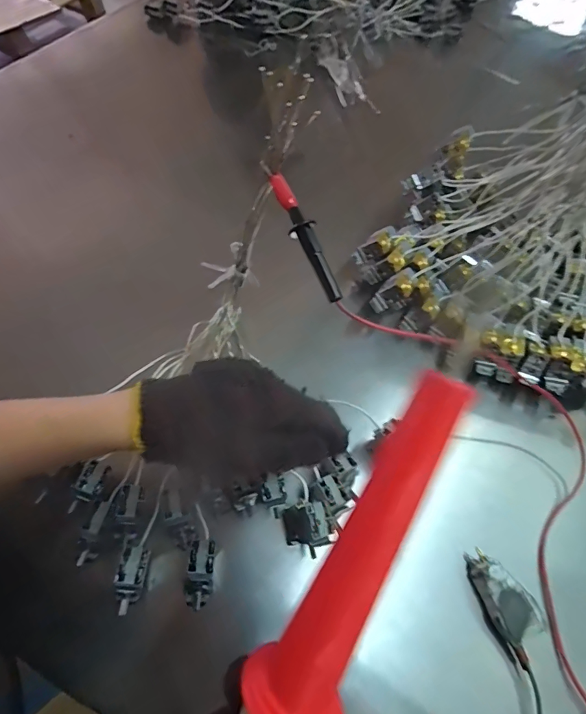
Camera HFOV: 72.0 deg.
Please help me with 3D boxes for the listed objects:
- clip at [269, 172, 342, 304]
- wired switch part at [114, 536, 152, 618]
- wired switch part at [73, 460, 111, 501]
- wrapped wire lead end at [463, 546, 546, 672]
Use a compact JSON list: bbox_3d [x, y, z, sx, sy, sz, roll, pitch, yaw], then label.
[{"bbox_3d":[0.010,-0.106,0.356,0.022,0.019,0.124,-26,89,-14],"label":"clip"},{"bbox_3d":[-0.138,0.187,0.345,0.022,0.014,0.054,4,61,-1],"label":"wired switch part"},{"bbox_3d":[-0.189,0.116,0.378,0.022,0.012,0.034,17,61,6],"label":"wired switch part"},{"bbox_3d":[0.204,0.237,0.393,0.044,0.032,0.090,-25,65,-16],"label":"wrapped wire lead end"}]

